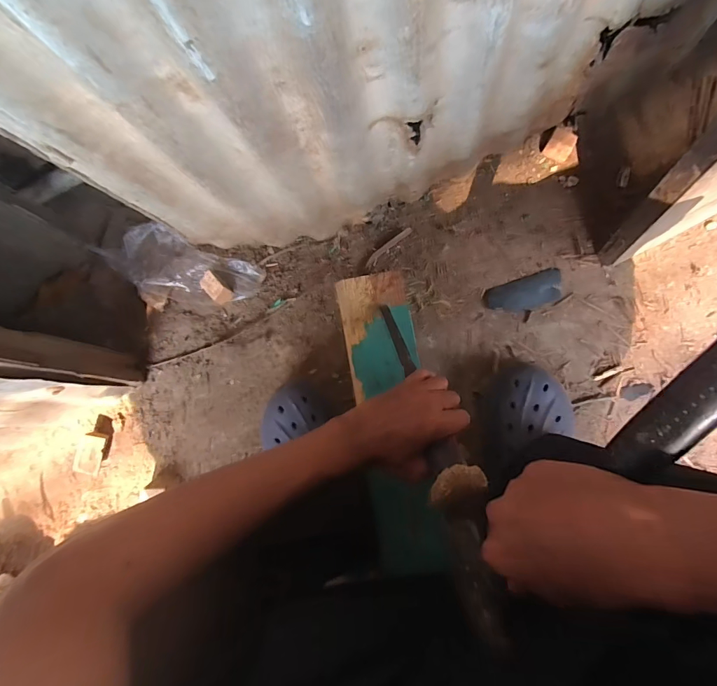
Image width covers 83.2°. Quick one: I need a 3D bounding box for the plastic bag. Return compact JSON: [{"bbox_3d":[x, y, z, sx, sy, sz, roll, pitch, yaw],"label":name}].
[{"bbox_3d":[-0.274,-0.111,0.634,0.238,0.043,0.122,13,89,-7],"label":"plastic bag"}]

